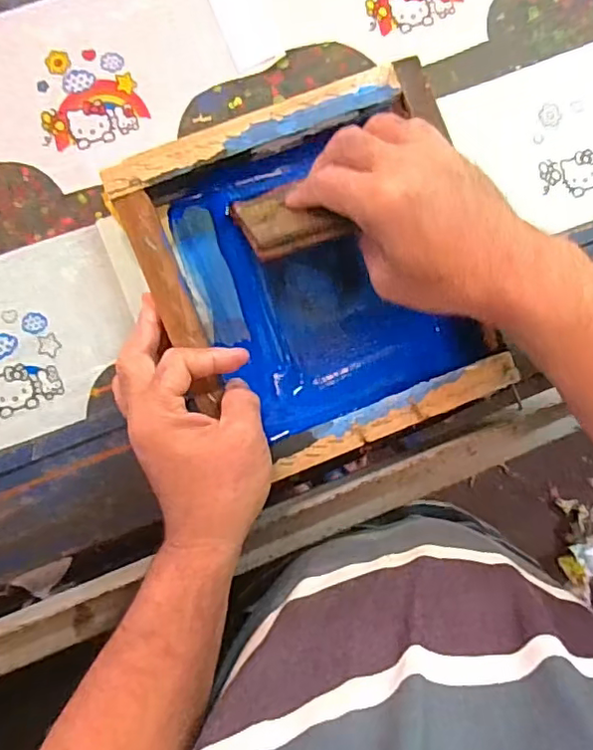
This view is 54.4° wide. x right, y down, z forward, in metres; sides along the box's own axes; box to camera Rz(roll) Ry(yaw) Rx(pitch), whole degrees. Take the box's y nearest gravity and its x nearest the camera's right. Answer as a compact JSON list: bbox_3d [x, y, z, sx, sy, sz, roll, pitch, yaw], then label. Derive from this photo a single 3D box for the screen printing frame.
[{"bbox_3d":[0.017,-0.071,0.432,0.231,0.050,0.245,-21,89,-5],"label":"screen printing frame"}]

